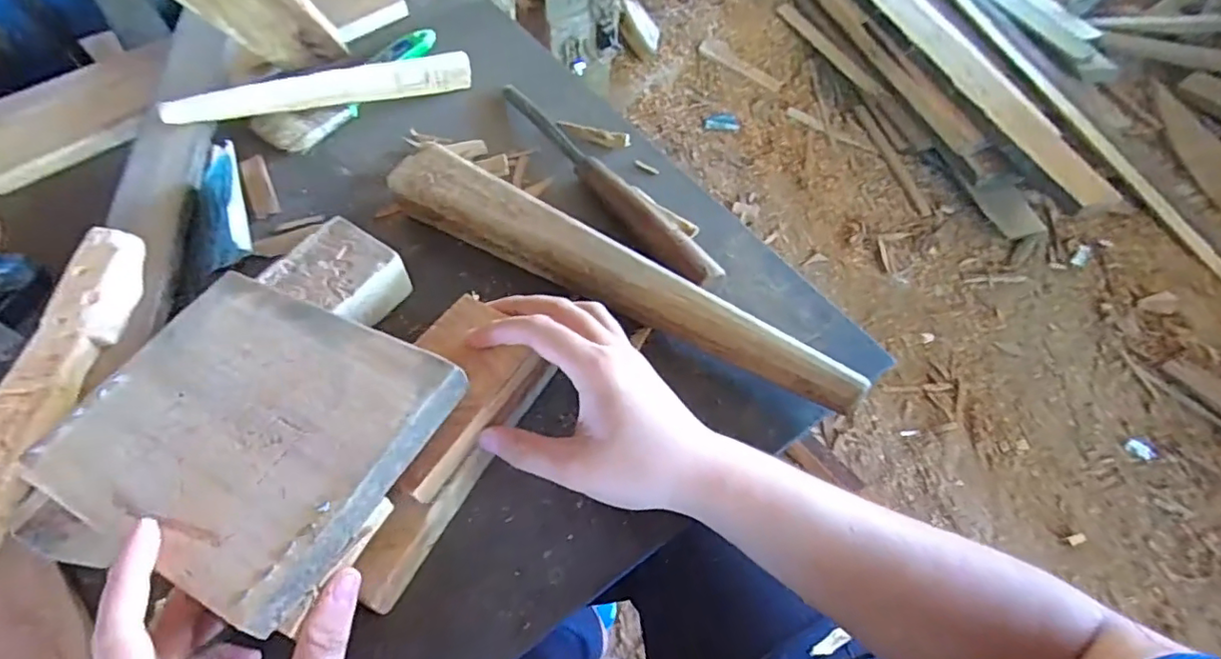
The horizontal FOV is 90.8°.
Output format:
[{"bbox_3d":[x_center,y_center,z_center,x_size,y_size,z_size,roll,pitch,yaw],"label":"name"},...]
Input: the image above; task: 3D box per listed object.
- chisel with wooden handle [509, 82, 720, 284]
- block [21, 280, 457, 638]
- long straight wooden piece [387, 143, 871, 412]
[{"bbox_3d":[-0.012,-0.128,0.492,0.036,0.024,0.281,-30,62,-18],"label":"chisel with wooden handle"},{"bbox_3d":[-0.187,0.044,0.309,0.168,0.018,0.141,25,60,15],"label":"block"},{"bbox_3d":[-0.007,-0.040,0.419,0.375,0.044,0.047,27,60,16],"label":"long straight wooden piece"}]

